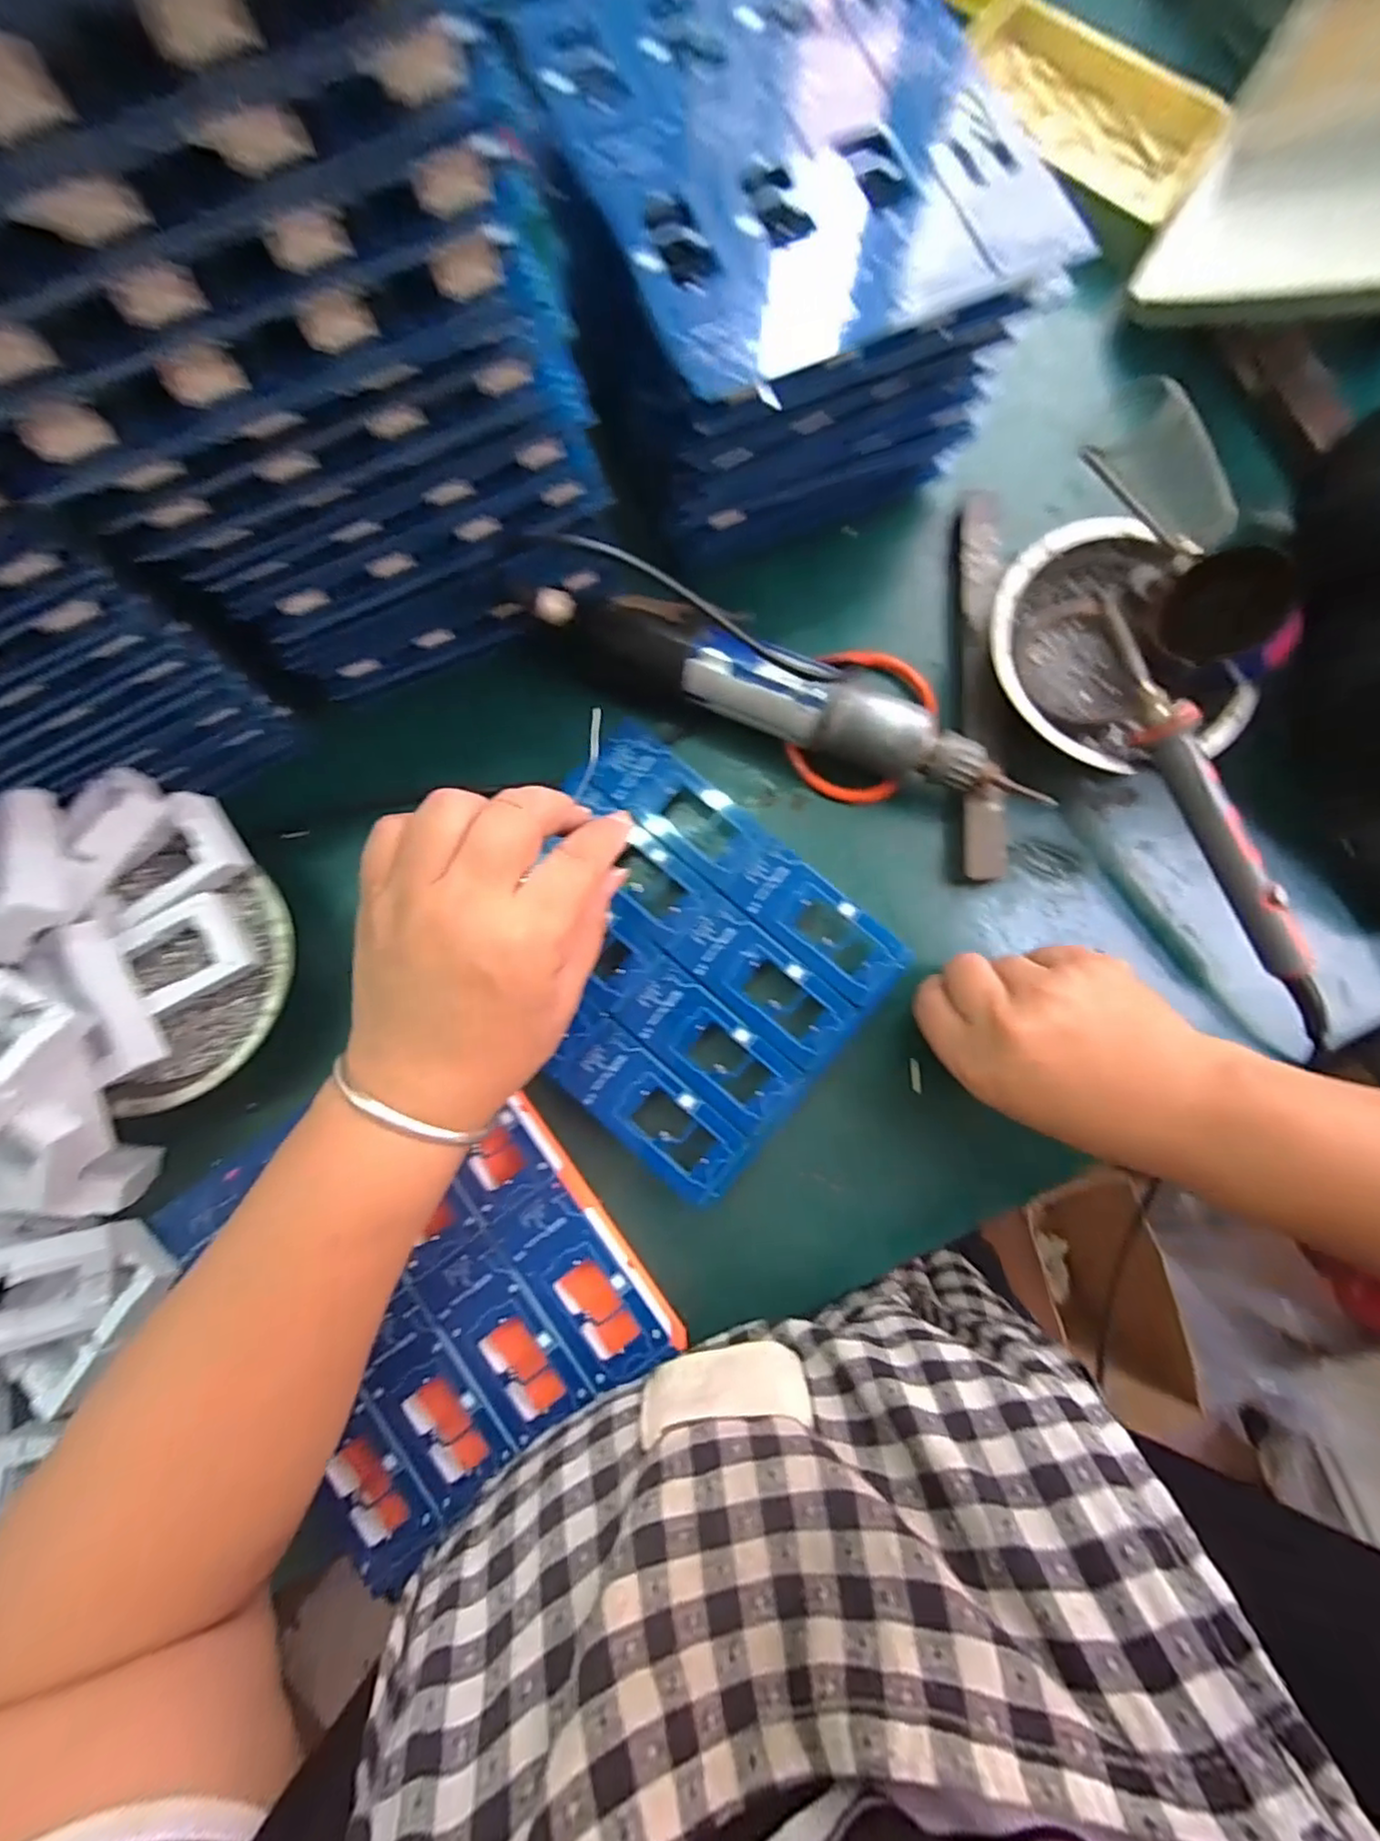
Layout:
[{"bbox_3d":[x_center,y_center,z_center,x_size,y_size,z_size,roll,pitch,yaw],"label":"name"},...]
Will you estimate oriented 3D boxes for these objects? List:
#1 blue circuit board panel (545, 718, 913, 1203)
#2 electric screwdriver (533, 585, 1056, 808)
[{"bbox_3d":[-0.013,0.015,0.327,0.186,0.005,0.160,41,84,5],"label":"blue circuit board panel"},{"bbox_3d":[0.051,-0.109,0.328,0.263,0.036,0.039,20,82,2],"label":"electric screwdriver"}]

